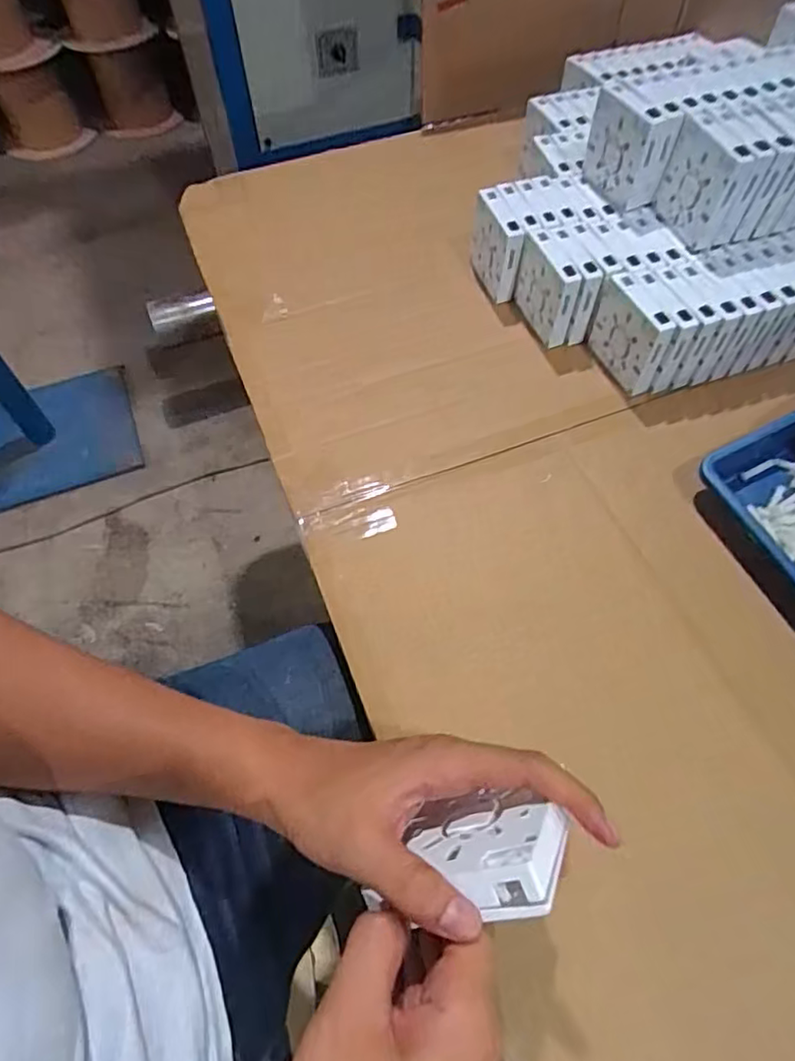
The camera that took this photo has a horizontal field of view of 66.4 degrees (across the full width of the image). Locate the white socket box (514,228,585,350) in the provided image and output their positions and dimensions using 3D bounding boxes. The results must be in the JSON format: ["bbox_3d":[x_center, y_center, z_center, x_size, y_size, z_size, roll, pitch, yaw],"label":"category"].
[{"bbox_3d":[0.158,-0.255,0.648,0.024,0.094,0.087,-19,59,-10],"label":"white socket box"}]

